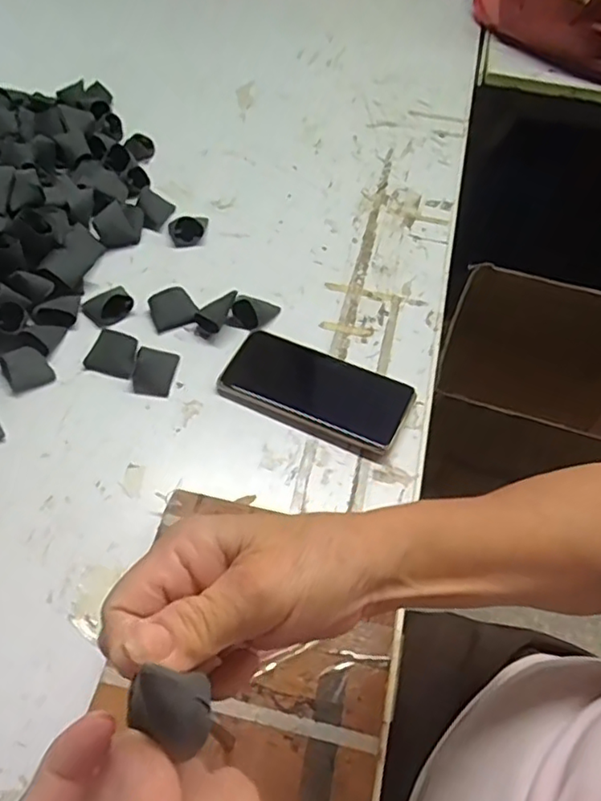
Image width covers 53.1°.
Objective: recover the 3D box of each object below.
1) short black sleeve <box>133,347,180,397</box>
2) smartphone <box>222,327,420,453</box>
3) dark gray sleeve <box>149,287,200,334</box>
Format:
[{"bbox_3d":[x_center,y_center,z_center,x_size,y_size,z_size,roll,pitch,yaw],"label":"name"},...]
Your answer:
[{"bbox_3d":[-0.128,-0.026,0.529,0.032,0.020,0.045,9,55,3],"label":"short black sleeve"},{"bbox_3d":[0.015,-0.012,0.522,0.155,0.019,0.077,24,57,13],"label":"smartphone"},{"bbox_3d":[-0.120,-0.088,0.572,0.043,0.013,0.041,-18,58,-15],"label":"dark gray sleeve"}]

